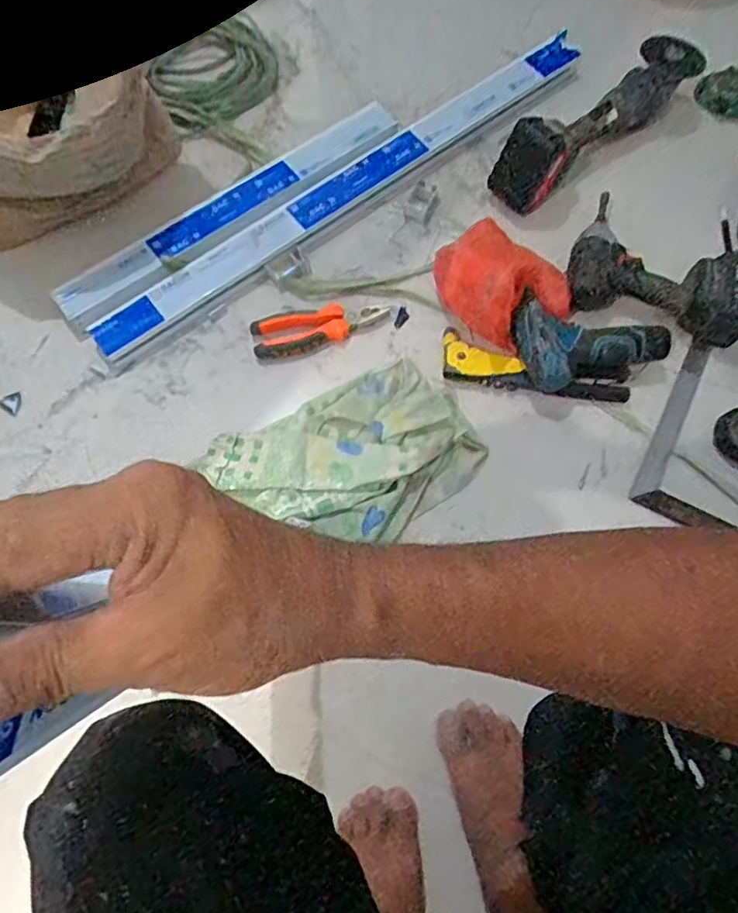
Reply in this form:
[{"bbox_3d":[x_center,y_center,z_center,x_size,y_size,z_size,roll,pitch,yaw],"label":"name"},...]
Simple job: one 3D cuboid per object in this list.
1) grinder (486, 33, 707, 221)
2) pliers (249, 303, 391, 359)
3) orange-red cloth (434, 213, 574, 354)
[{"bbox_3d":[0.339,-0.518,0.929,0.349,0.113,0.092,-36,74,-12],"label":"grinder"},{"bbox_3d":[-0.068,-0.186,0.888,0.197,0.029,0.073,-11,71,-4],"label":"pliers"},{"bbox_3d":[0.181,-0.241,0.861,0.139,0.101,0.176,-37,73,-10],"label":"orange-red cloth"}]

